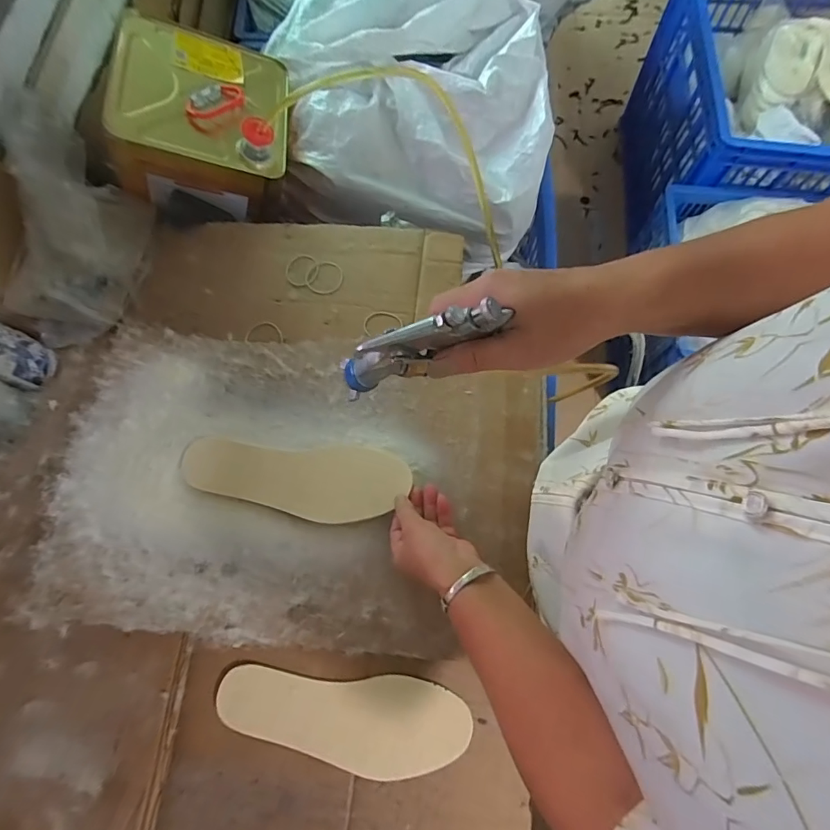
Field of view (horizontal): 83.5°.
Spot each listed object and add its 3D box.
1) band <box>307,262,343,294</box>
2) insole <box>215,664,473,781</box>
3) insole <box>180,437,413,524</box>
[{"bbox_3d":[-0.126,-0.193,0.652,0.052,0.004,0.049,-1,74,5],"label":"band"},{"bbox_3d":[-0.076,0.320,0.485,0.262,0.008,0.086,4,72,2],"label":"insole"},{"bbox_3d":[-0.140,0.076,0.545,0.262,0.005,0.088,3,64,1],"label":"insole"}]

